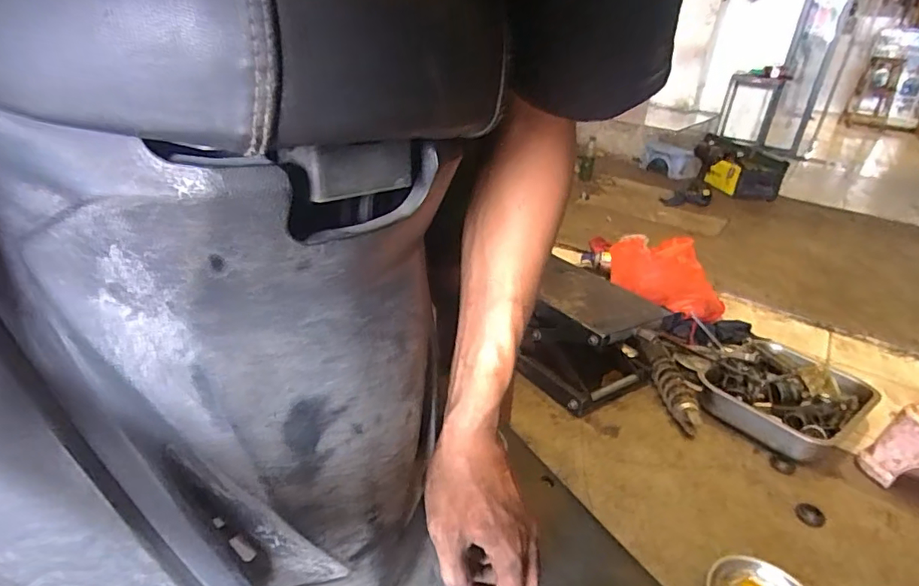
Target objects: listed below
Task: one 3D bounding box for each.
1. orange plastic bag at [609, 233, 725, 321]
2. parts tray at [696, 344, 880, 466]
[{"bbox_3d":[0.567,-0.057,1.415,0.184,0.167,0.271,-18,35,-37],"label":"orange plastic bag"},{"bbox_3d":[0.666,0.191,1.078,0.378,0.044,0.266,-18,35,-37],"label":"parts tray"}]

